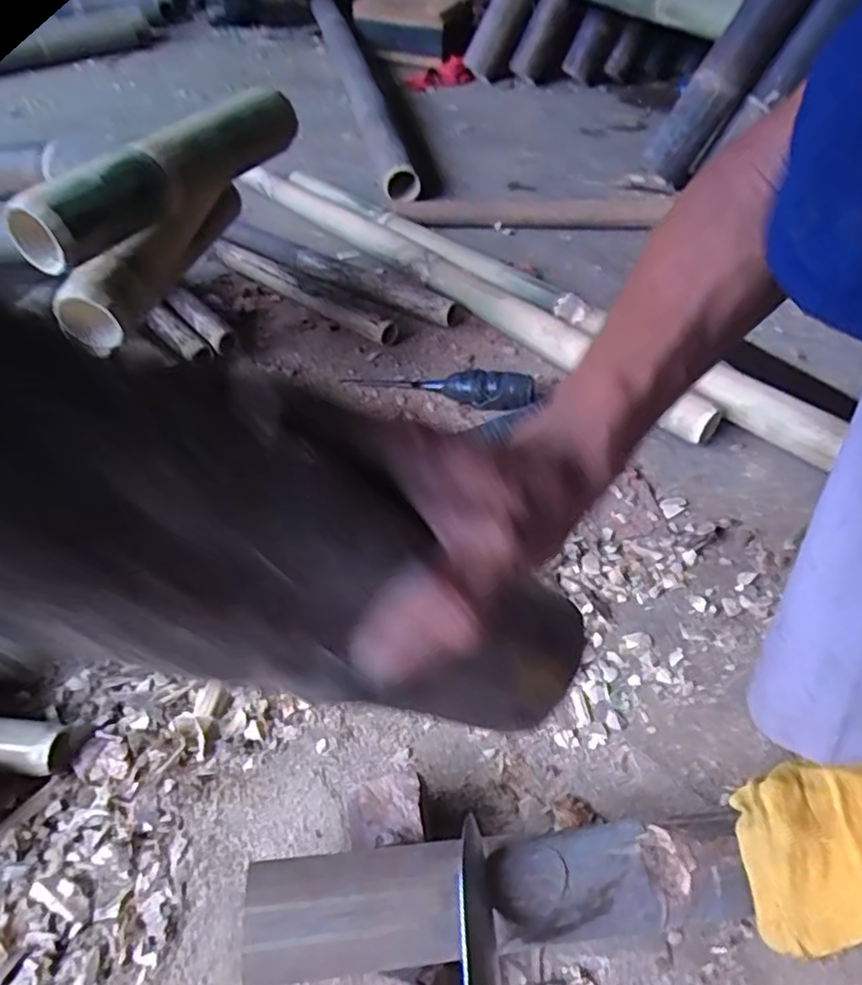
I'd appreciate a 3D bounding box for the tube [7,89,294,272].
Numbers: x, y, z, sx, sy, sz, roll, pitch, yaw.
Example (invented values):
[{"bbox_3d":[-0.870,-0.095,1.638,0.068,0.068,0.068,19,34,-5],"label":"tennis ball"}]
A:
[{"bbox_3d":[-0.199,-0.260,0.515,0.048,0.049,0.274,24,51,19],"label":"tube"}]

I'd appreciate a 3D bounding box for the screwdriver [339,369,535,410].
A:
[{"bbox_3d":[0.007,-0.113,0.665,0.193,0.037,0.027,12,48,8],"label":"screwdriver"}]

